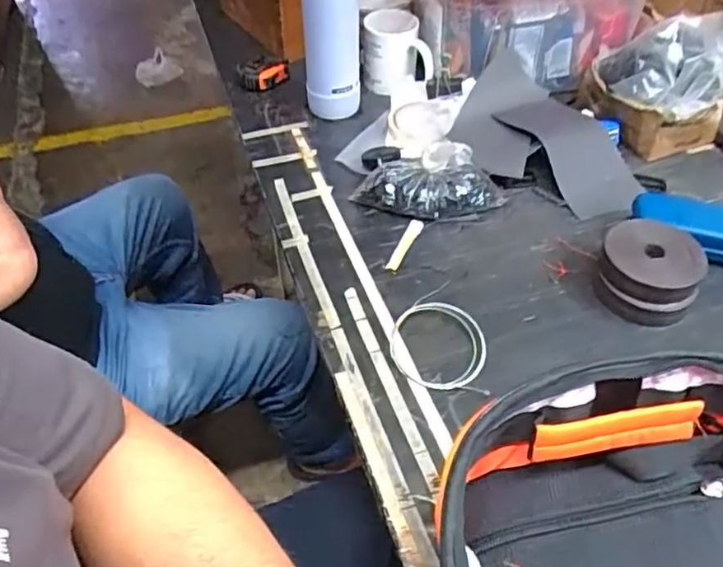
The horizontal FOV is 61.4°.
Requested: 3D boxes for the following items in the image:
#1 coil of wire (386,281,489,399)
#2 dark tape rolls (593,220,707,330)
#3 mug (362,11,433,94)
[{"bbox_3d":[0.076,0.047,0.609,0.092,0.010,0.134,2,48,4],"label":"coil of wire"},{"bbox_3d":[0.296,-0.013,0.629,0.094,0.052,0.095,14,50,15],"label":"dark tape rolls"},{"bbox_3d":[0.047,-0.323,0.873,0.088,0.089,0.111,-13,48,-9],"label":"mug"}]

